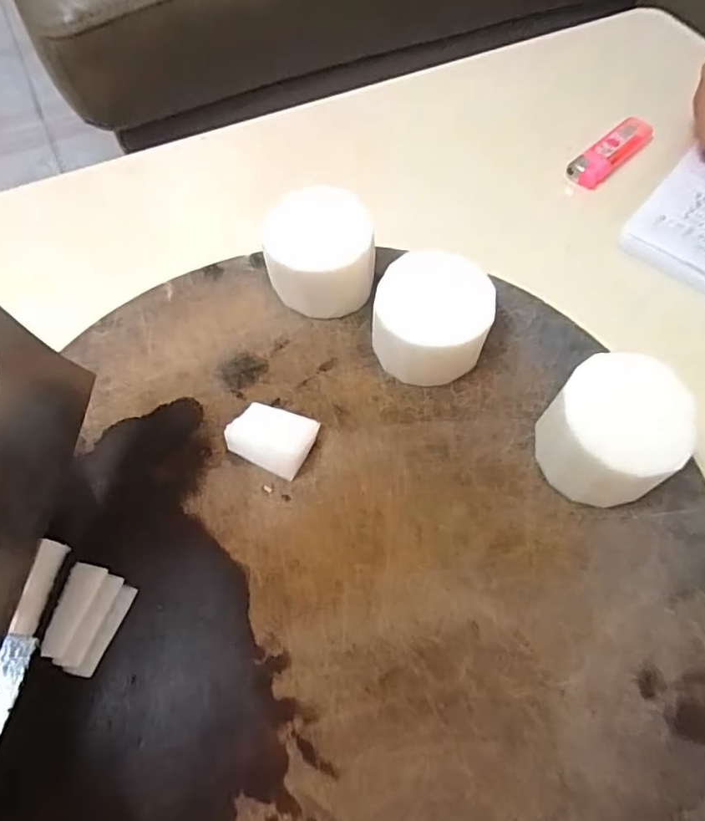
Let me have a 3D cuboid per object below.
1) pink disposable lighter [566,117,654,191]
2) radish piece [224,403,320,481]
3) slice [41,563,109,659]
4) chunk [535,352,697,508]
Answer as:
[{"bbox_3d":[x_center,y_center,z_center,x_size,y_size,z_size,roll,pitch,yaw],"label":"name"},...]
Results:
[{"bbox_3d":[0.183,-0.181,0.385,0.083,0.018,0.020,-39,68,-18],"label":"pink disposable lighter"},{"bbox_3d":[-0.034,0.011,0.235,0.032,0.009,0.026,23,65,12],"label":"radish piece"},{"bbox_3d":[-0.102,0.072,0.199,0.013,0.004,0.032,12,63,6],"label":"slice"},{"bbox_3d":[0.103,0.009,0.219,0.048,0.038,0.050,0,62,0],"label":"chunk"}]

